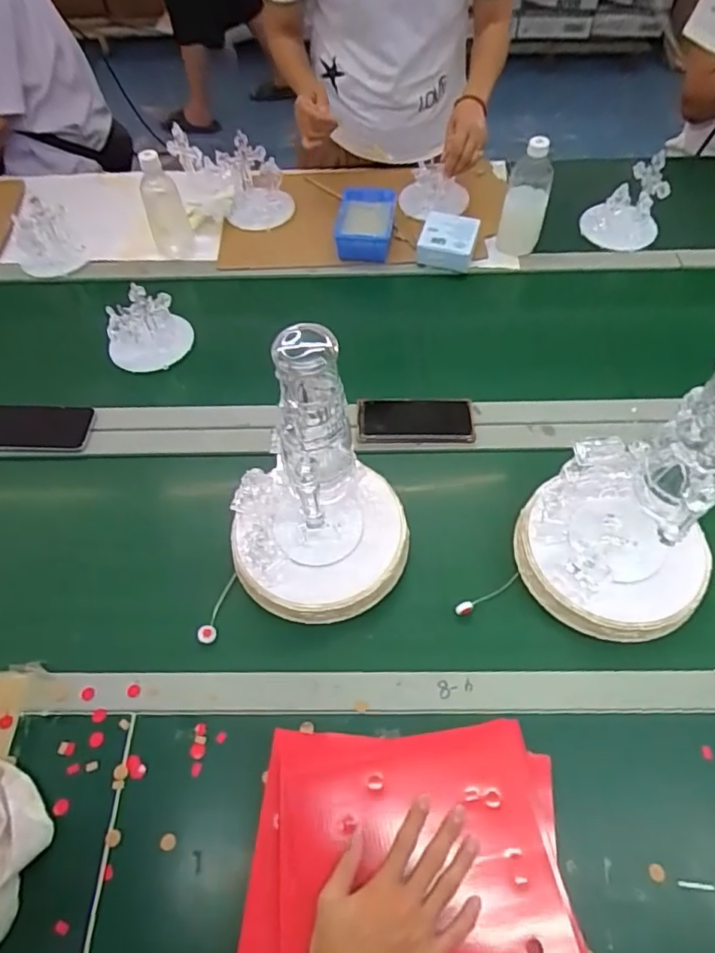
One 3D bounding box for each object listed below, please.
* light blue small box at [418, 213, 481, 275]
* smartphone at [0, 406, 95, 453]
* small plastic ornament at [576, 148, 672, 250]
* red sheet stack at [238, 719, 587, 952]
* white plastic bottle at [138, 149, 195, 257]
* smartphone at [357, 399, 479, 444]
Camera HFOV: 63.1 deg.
[{"bbox_3d":[0.153,-0.398,0.987,0.093,0.047,0.089,13,58,12],"label":"light blue small box"},{"bbox_3d":[-0.460,-0.067,0.823,0.166,0.010,0.082,2,52,-1],"label":"smartphone"},{"bbox_3d":[0.456,-0.463,0.991,0.126,0.112,0.101,30,63,21],"label":"small plastic ornament"},{"bbox_3d":[0.042,0.355,0.515,0.283,0.030,0.242,-3,56,2],"label":"red sheet stack"},{"bbox_3d":[-0.326,-0.455,0.974,0.069,0.176,0.058,-18,57,-8],"label":"white plastic bottle"},{"bbox_3d":[0.080,-0.078,0.811,0.157,0.017,0.073,-1,56,3],"label":"smartphone"}]

